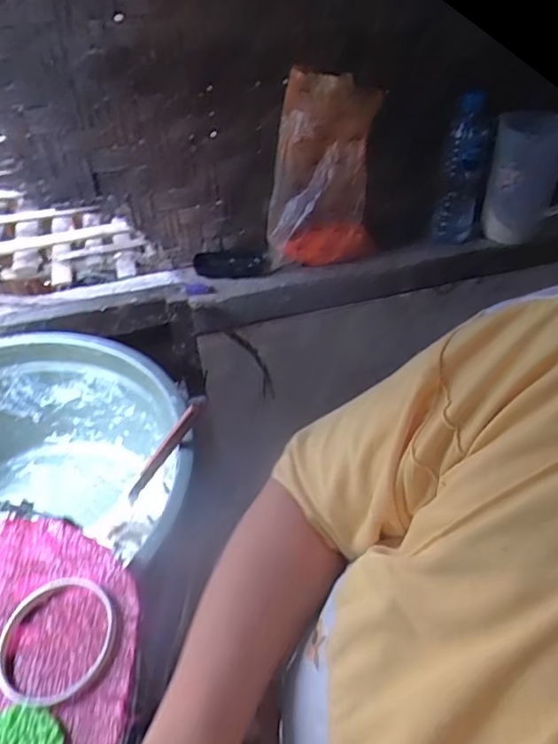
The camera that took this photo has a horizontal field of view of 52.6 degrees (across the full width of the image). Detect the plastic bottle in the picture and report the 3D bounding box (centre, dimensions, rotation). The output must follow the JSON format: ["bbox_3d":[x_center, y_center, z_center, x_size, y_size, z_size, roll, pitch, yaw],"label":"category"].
[{"bbox_3d":[0.292,-0.314,0.885,0.064,0.218,0.060,10,46,12],"label":"plastic bottle"}]

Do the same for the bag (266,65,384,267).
[{"bbox_3d":[0.063,-0.287,0.833,0.159,0.298,0.072,-3,44,0],"label":"bag"}]

